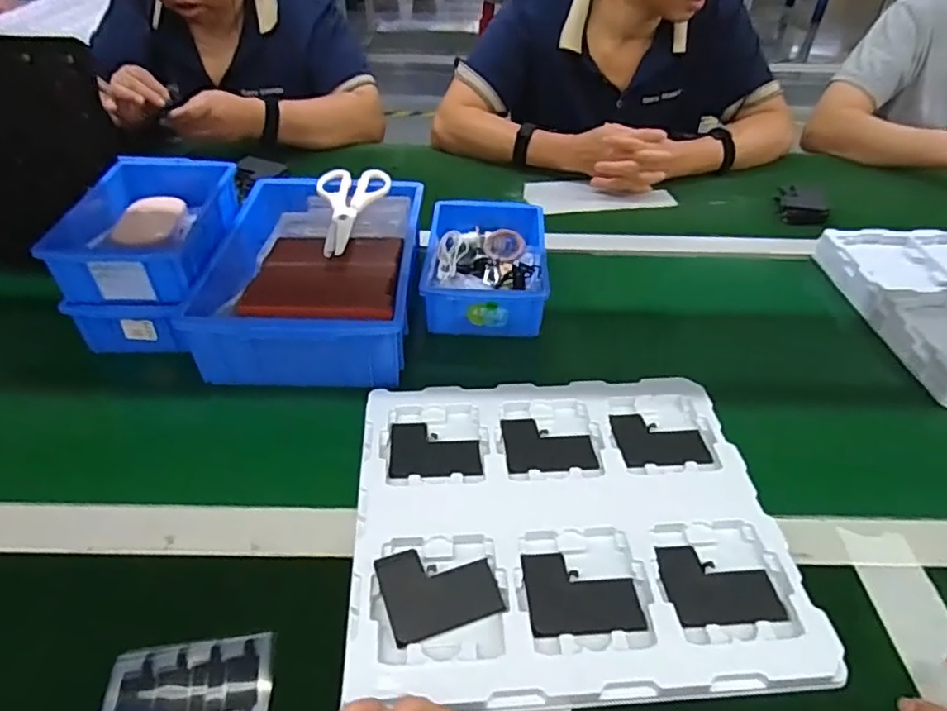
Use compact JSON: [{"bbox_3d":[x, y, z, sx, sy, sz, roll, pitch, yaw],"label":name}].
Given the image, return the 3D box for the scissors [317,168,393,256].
[{"bbox_3d":[-0.144,-0.164,0.689,0.083,0.015,0.195,1,41,-1],"label":"scissors"}]

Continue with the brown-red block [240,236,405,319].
[{"bbox_3d":[-0.145,-0.080,0.604,0.138,0.019,0.144,1,41,-1],"label":"brown-red block"}]

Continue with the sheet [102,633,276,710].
[{"bbox_3d":[-0.178,0.210,0.380,0.098,0.005,0.059,-6,41,-9],"label":"sheet"}]

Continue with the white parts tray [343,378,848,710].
[{"bbox_3d":[0.071,0.121,0.481,0.316,0.014,0.281,-2,41,-4],"label":"white parts tray"}]

